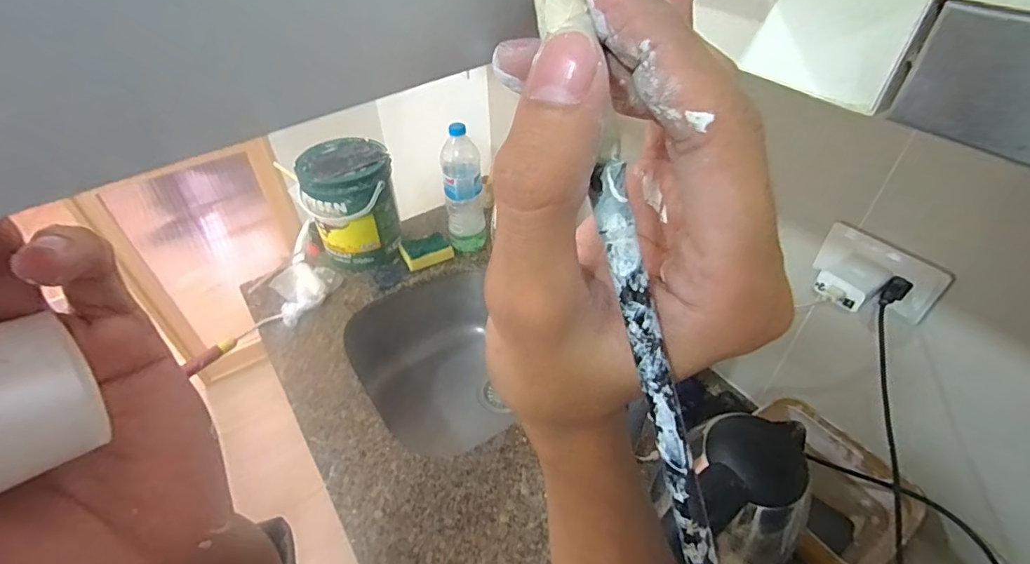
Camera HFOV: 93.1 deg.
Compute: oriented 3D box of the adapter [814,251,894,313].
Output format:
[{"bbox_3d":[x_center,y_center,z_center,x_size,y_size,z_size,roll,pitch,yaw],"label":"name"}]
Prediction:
[{"bbox_3d":[0.365,-0.002,0.529,0.057,0.028,0.050,-26,49,-24],"label":"adapter"}]

